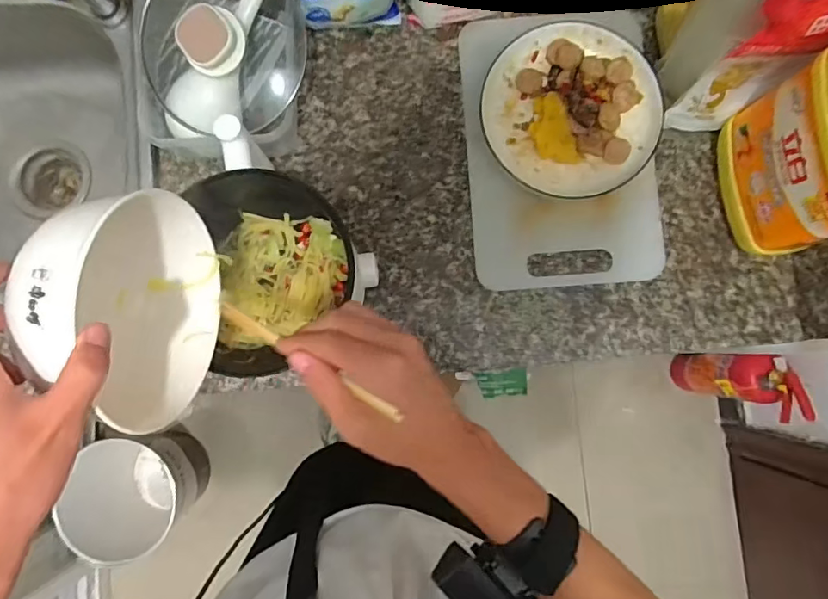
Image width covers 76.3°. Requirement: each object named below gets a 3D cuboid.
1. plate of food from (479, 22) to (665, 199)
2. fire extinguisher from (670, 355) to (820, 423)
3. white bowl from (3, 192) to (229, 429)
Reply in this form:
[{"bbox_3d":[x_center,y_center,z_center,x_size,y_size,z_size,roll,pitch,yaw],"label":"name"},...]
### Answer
[{"bbox_3d":[0.166,-0.200,0.561,0.181,0.044,0.174,0,85,-2],"label":"plate of food"},{"bbox_3d":[0.742,0.192,1.233,0.089,0.431,0.126,4,85,-1],"label":"fire extinguisher"},{"bbox_3d":[-0.186,0.003,0.347,0.067,0.144,0.131,8,85,-1],"label":"white bowl"}]

